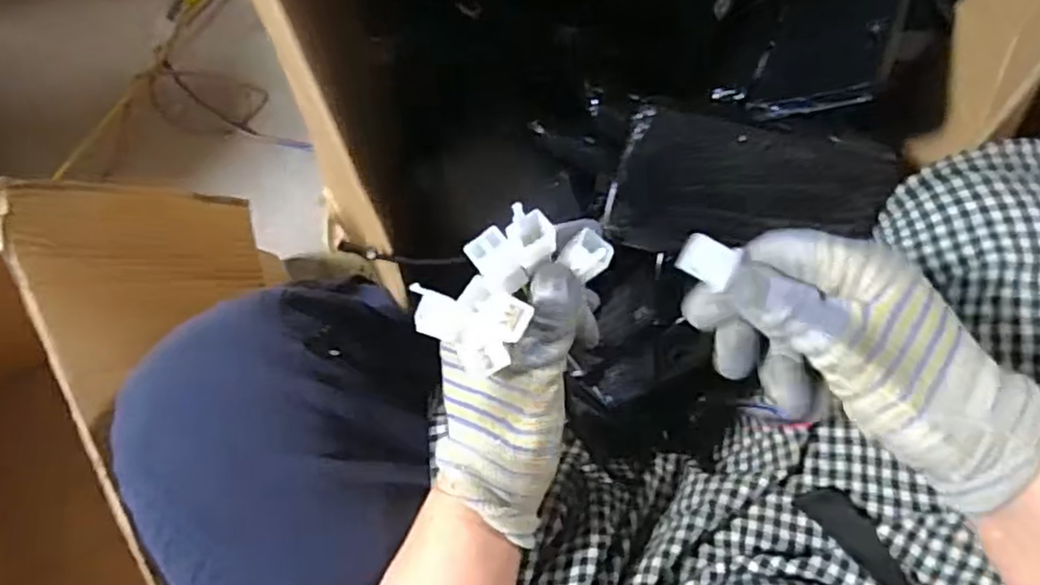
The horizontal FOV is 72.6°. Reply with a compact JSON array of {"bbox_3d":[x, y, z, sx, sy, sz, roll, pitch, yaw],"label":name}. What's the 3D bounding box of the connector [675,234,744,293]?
[{"bbox_3d":[0.080,-0.014,0.301,0.022,0.006,0.017,26,88,7],"label":"connector"}]

